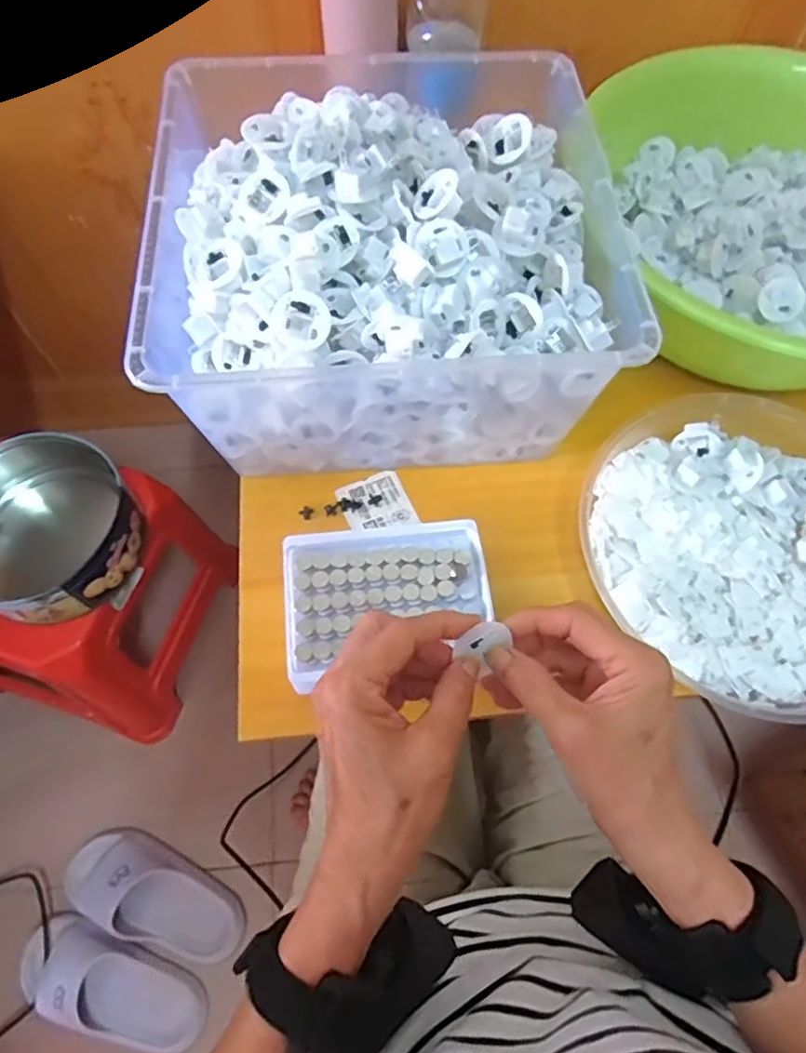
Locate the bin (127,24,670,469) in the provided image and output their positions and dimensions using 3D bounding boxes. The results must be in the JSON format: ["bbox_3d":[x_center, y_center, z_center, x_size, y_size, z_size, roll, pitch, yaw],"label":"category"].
[{"bbox_3d":[-0.015,-0.195,0.459,0.302,0.140,0.287,-3,66,-3],"label":"bin"}]

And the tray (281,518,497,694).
[{"bbox_3d":[-0.010,0.049,0.417,0.130,0.035,0.097,-7,66,-4],"label":"tray"}]

